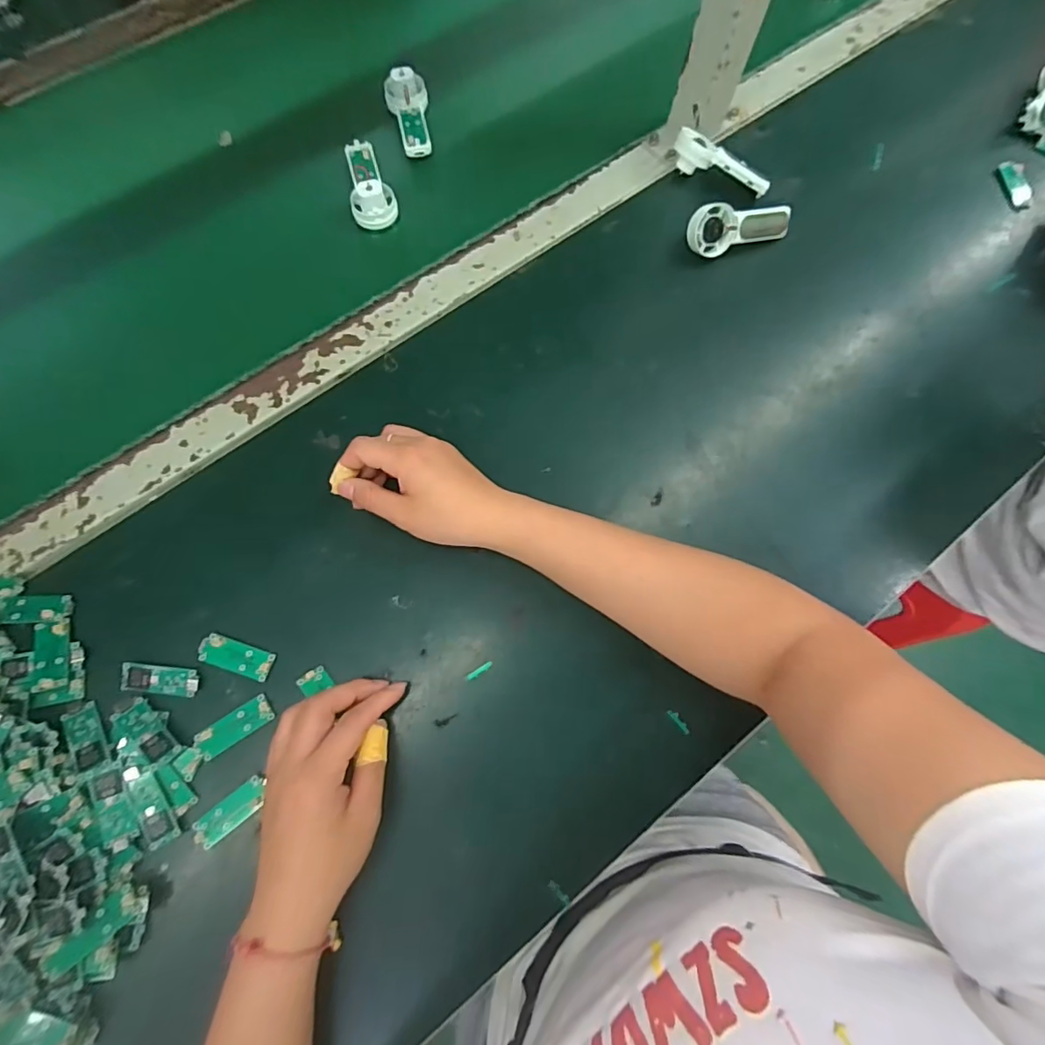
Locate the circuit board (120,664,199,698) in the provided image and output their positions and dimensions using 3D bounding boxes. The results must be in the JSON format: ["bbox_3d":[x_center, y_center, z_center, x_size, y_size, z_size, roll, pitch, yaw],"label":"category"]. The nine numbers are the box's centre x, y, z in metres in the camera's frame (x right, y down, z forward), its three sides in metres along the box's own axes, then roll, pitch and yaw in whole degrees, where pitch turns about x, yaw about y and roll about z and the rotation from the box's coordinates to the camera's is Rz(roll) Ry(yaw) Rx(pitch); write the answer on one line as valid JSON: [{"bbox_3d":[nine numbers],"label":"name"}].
[{"bbox_3d":[-0.246,0.107,0.356,0.047,0.007,0.018,7,74,0],"label":"circuit board"}]

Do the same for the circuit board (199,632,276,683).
[{"bbox_3d":[-0.200,0.093,0.363,0.050,0.004,0.020,18,74,3],"label":"circuit board"}]

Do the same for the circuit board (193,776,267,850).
[{"bbox_3d":[-0.188,0.187,0.338,0.049,0.004,0.018,-38,79,-11],"label":"circuit board"}]

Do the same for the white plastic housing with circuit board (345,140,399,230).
[{"bbox_3d":[-0.143,-0.314,0.480,0.039,0.038,0.089,-16,76,-7],"label":"white plastic housing with circuit board"}]

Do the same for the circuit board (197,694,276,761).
[{"bbox_3d":[-0.192,0.136,0.349,0.046,0.006,0.019,-32,78,-10],"label":"circuit board"}]

